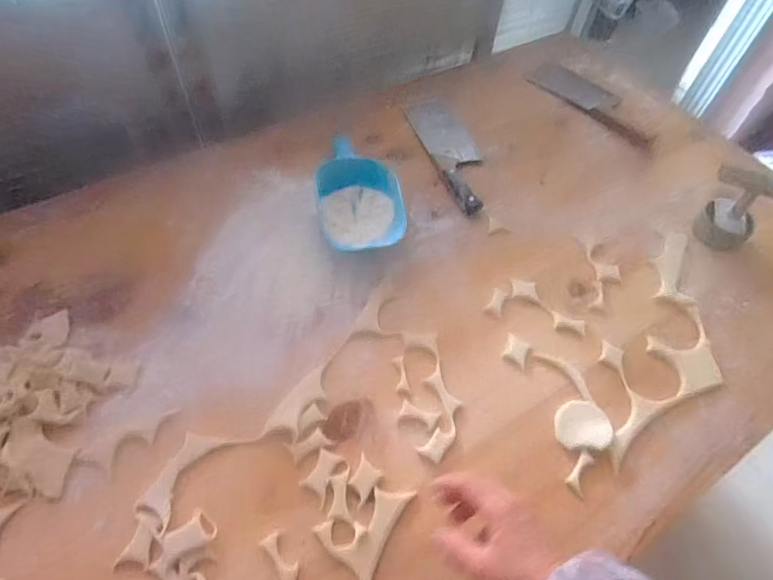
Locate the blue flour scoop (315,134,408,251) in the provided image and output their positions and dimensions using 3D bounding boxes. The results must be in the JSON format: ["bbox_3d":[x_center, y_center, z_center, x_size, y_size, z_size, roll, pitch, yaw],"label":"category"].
[{"bbox_3d":[-0.046,-0.146,0.704,0.108,0.074,0.245,-8,56,-10],"label":"blue flour scoop"}]

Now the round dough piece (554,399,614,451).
[{"bbox_3d":[0.225,0.154,0.554,0.065,0.008,0.056,2,55,-3],"label":"round dough piece"}]

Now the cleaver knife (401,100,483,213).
[{"bbox_3d":[0.112,-0.239,0.808,0.084,0.022,0.292,-13,57,-12],"label":"cleaver knife"}]

